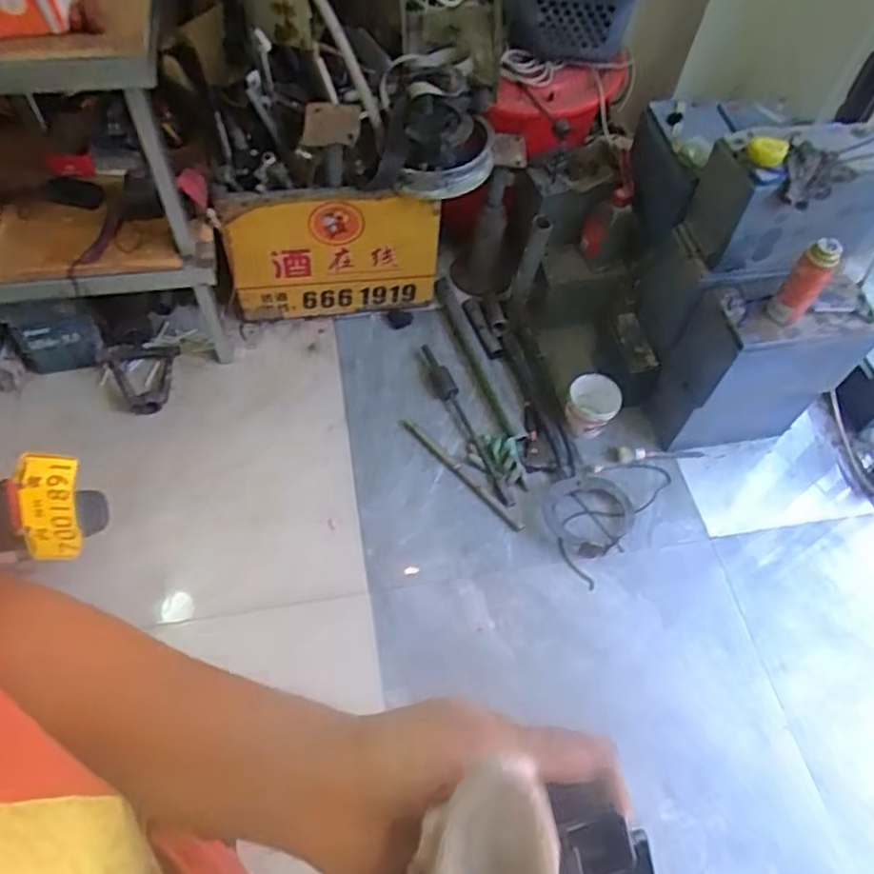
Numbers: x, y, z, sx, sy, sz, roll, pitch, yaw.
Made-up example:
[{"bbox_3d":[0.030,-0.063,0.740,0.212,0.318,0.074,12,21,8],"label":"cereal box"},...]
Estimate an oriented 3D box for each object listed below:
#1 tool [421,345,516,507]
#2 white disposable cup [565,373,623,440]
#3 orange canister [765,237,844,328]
[{"bbox_3d":[0.068,-0.036,1.691,0.057,0.046,0.497,-21,62,-12],"label":"tool"},{"bbox_3d":[0.377,-0.071,1.629,0.115,0.145,0.121,2,58,-3],"label":"white disposable cup"},{"bbox_3d":[0.667,-0.277,1.212,0.060,0.175,0.066,2,58,-3],"label":"orange canister"}]

